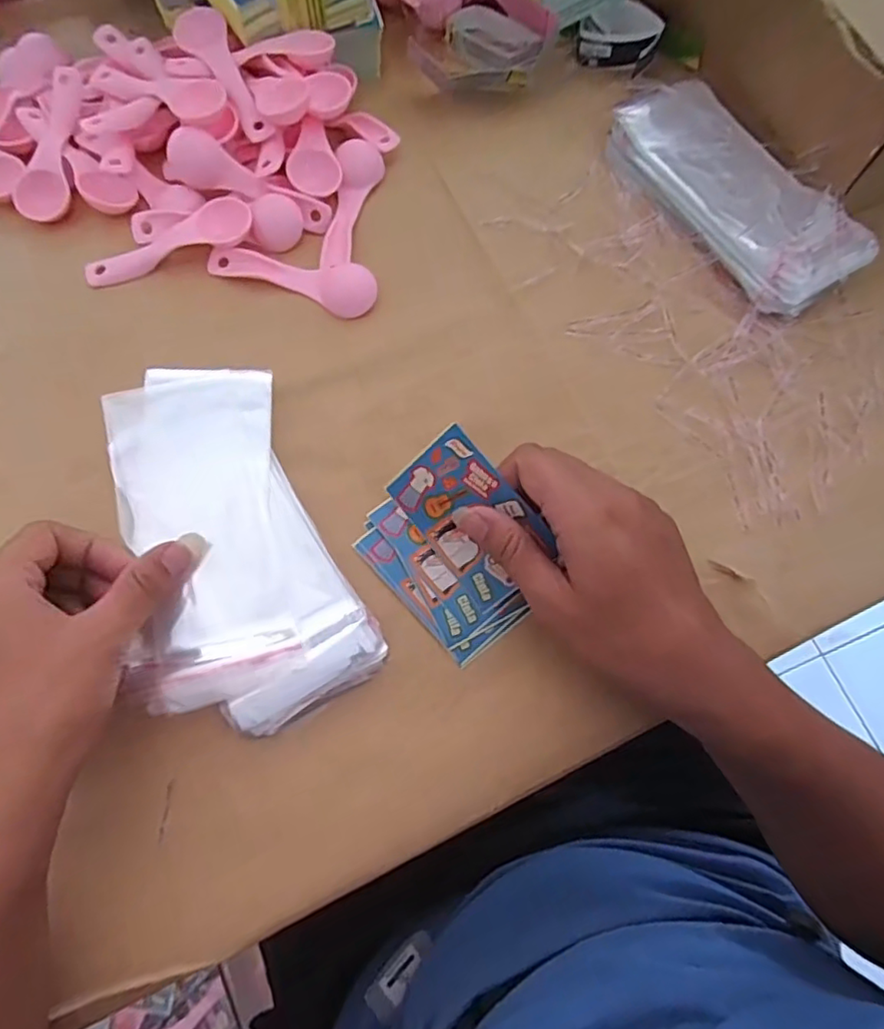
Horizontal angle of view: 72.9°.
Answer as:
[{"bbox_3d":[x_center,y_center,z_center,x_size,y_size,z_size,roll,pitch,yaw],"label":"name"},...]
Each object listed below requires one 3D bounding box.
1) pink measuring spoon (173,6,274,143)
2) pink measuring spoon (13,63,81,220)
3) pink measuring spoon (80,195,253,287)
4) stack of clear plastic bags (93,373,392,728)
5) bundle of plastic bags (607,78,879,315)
[{"bbox_3d":[-0.151,-0.302,0.410,0.033,0.016,0.123,-25,74,-9],"label":"pink measuring spoon"},{"bbox_3d":[-0.270,-0.254,0.412,0.037,0.022,0.113,-1,72,-2],"label":"pink measuring spoon"},{"bbox_3d":[-0.179,-0.178,0.390,0.110,0.018,0.028,-20,73,-7],"label":"pink measuring spoon"},{"bbox_3d":[-0.121,0.013,0.326,0.110,0.019,0.203,-24,75,-9],"label":"stack of clear plastic bags"},{"bbox_3d":[0.199,-0.224,0.412,0.086,0.024,0.193,-28,75,-10],"label":"bundle of plastic bags"}]

